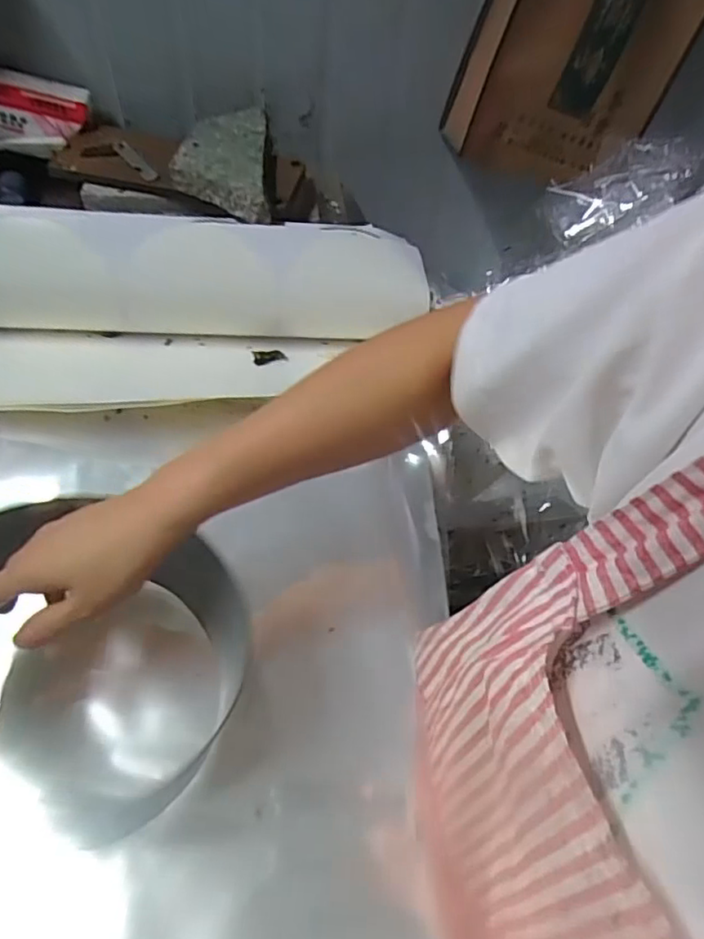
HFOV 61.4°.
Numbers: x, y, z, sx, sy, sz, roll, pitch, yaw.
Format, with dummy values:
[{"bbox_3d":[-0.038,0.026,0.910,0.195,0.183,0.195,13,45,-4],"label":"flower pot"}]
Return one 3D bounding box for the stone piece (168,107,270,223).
[{"bbox_3d":[-0.163,-0.377,0.743,0.115,0.048,0.208,-3,56,-7],"label":"stone piece"}]

